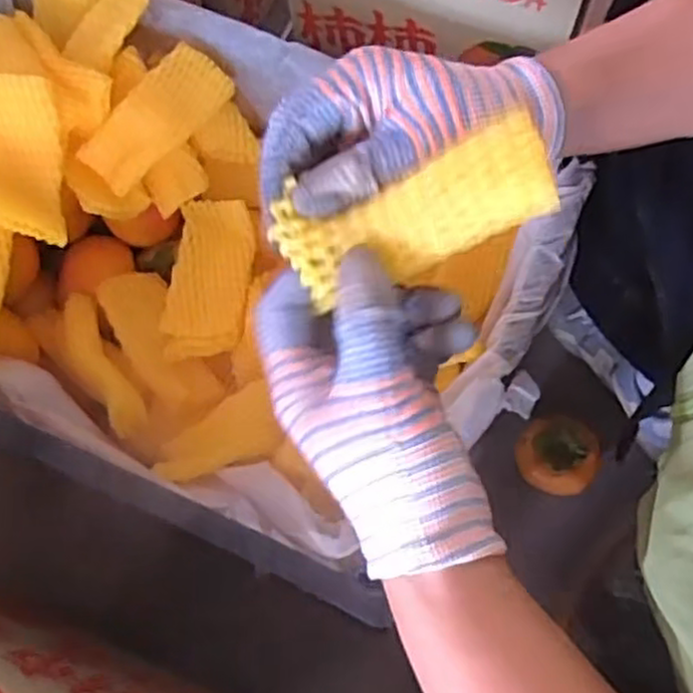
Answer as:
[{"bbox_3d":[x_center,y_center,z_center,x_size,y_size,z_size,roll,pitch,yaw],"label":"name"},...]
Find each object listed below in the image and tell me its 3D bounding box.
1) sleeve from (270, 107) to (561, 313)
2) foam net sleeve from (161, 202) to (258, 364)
[{"bbox_3d":[0.025,-0.056,0.296,0.109,0.022,0.043,-17,67,16],"label":"sleeve"},{"bbox_3d":[-0.101,-0.052,0.544,0.057,0.023,0.122,5,68,3],"label":"foam net sleeve"}]

